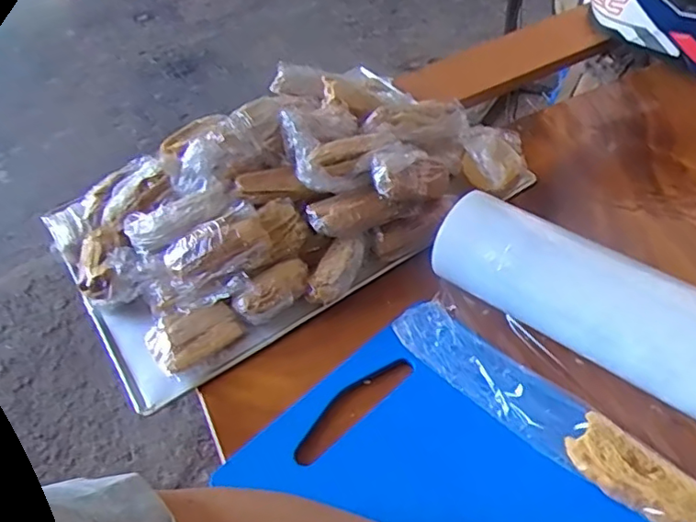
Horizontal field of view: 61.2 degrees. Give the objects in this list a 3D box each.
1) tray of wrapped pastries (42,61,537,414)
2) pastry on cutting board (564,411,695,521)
[{"bbox_3d":[-0.063,-0.079,0.573,0.412,0.117,0.235,-28,49,-19],"label":"tray of wrapped pastries"},{"bbox_3d":[0.188,0.140,0.386,0.084,0.026,0.036,29,56,31],"label":"pastry on cutting board"}]

